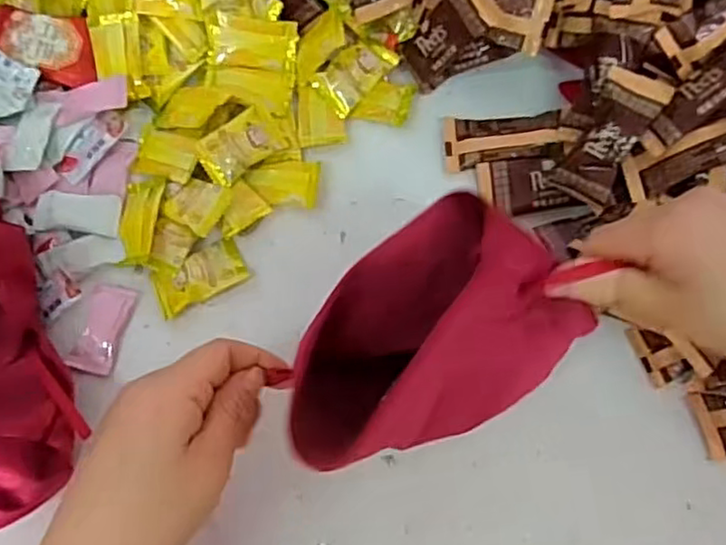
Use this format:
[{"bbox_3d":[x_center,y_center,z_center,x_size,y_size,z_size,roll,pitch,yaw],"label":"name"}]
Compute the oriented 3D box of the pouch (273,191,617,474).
[{"bbox_3d":[0.029,0.034,0.309,0.139,0.081,0.083,-34,75,-9],"label":"pouch"}]

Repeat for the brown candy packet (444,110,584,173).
[{"bbox_3d":[0.092,-0.088,0.421,0.078,0.017,0.037,-6,72,0],"label":"brown candy packet"}]

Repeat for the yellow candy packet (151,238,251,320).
[{"bbox_3d":[-0.100,0.002,0.405,0.055,0.011,0.030,-28,74,-7],"label":"yellow candy packet"}]

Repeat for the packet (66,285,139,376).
[{"bbox_3d":[-0.157,0.034,0.401,0.026,0.004,0.054,14,73,6],"label":"packet"}]

